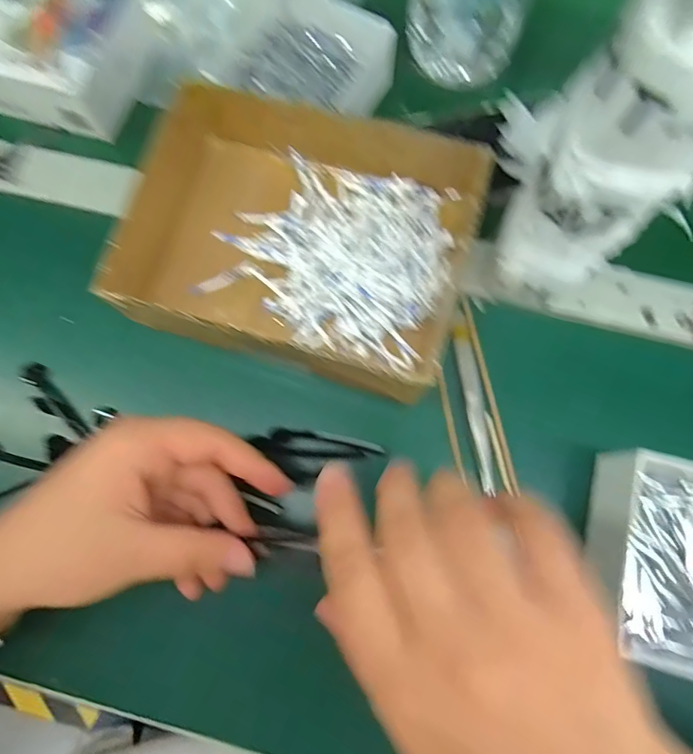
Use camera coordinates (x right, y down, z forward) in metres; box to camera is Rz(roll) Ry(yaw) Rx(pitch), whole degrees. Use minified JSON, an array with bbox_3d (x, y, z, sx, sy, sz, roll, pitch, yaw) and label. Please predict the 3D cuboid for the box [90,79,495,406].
[{"bbox_3d":[-0.025,-0.098,0.298,0.214,0.059,0.188,17,78,5],"label":"box"}]

